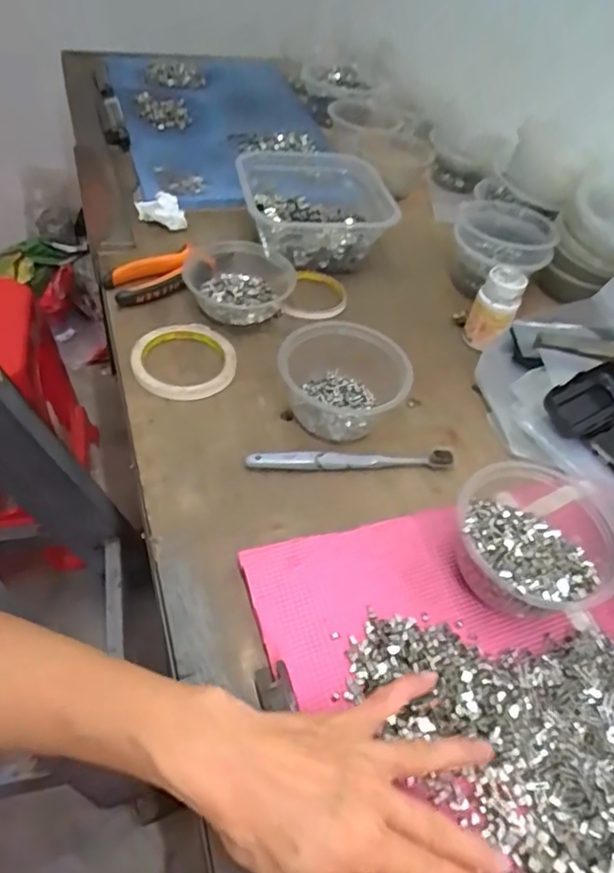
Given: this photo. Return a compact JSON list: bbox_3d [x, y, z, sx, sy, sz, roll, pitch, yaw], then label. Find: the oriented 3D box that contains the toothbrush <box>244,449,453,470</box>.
[{"bbox_3d":[0.038,0.020,0.506,0.179,0.013,0.015,1,49,-9],"label":"toothbrush"}]

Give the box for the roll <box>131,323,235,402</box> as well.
[{"bbox_3d":[-0.118,-0.074,0.566,0.096,0.017,0.098,-7,51,-16],"label":"roll"}]

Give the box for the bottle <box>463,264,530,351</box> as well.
[{"bbox_3d":[0.199,-0.139,0.619,0.044,0.066,0.044,23,49,10],"label":"bottle"}]

